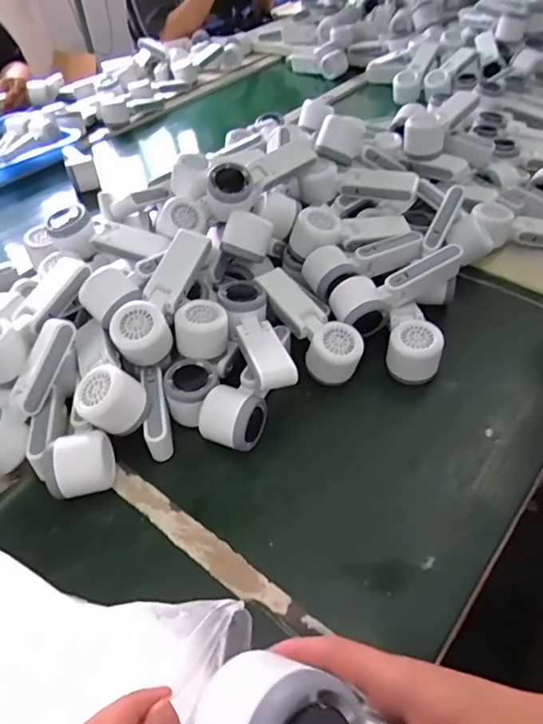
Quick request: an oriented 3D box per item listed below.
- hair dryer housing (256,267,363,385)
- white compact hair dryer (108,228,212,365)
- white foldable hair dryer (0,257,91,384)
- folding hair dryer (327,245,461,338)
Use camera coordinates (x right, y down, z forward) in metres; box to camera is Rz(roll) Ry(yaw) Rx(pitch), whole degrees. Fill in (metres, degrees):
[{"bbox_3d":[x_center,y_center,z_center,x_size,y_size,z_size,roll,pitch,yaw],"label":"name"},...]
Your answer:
[{"bbox_3d":[0.043,-0.049,0.620,0.060,0.049,0.166,-27,65,-19],"label":"hair dryer housing"},{"bbox_3d":[-0.118,-0.076,0.585,0.054,0.049,0.167,16,67,19],"label":"white compact hair dryer"},{"bbox_3d":[-0.268,-0.050,0.590,0.059,0.044,0.169,16,51,19],"label":"white foldable hair dryer"},{"bbox_3d":[0.147,-0.095,0.640,0.168,0.059,0.061,-25,48,-18],"label":"folding hair dryer"}]

